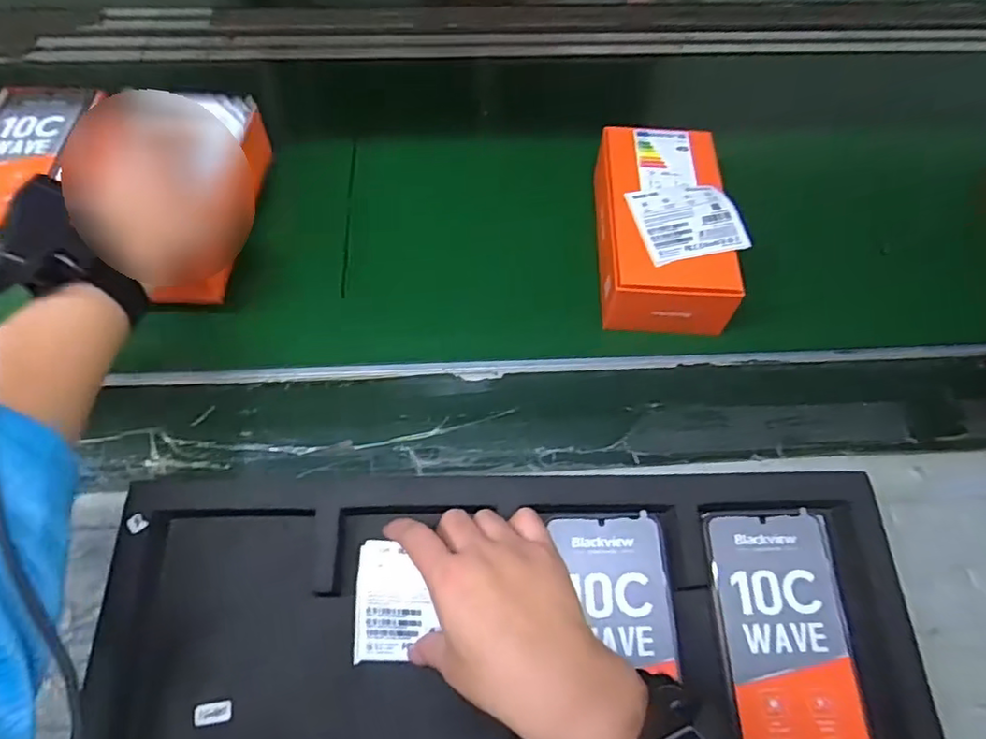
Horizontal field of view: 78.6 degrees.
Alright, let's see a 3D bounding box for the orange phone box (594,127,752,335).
[{"bbox_3d":[0.146,-0.131,0.529,0.113,0.055,0.195,2,60,0],"label":"orange phone box"}]

